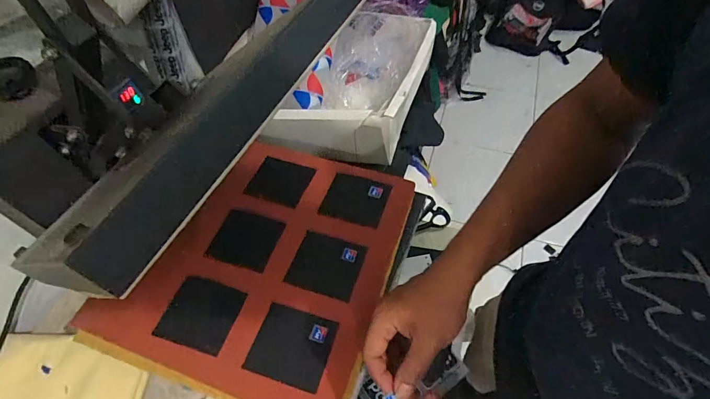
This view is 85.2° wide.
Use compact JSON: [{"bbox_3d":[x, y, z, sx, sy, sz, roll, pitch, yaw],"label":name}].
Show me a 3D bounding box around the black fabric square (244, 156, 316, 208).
[{"bbox_3d":[-0.126,-0.031,0.657,0.091,0.007,0.085,18,63,3],"label":"black fabric square"}]

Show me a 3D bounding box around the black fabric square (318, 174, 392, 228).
[{"bbox_3d":[0.002,-0.001,0.635,0.098,0.005,0.086,17,65,13],"label":"black fabric square"}]

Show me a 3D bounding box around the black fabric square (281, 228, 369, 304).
[{"bbox_3d":[-0.042,0.093,0.565,0.096,0.004,0.092,15,56,10],"label":"black fabric square"}]

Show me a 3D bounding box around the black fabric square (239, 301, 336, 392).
[{"bbox_3d":[-0.081,0.188,0.498,0.096,0.004,0.089,14,59,12],"label":"black fabric square"}]

